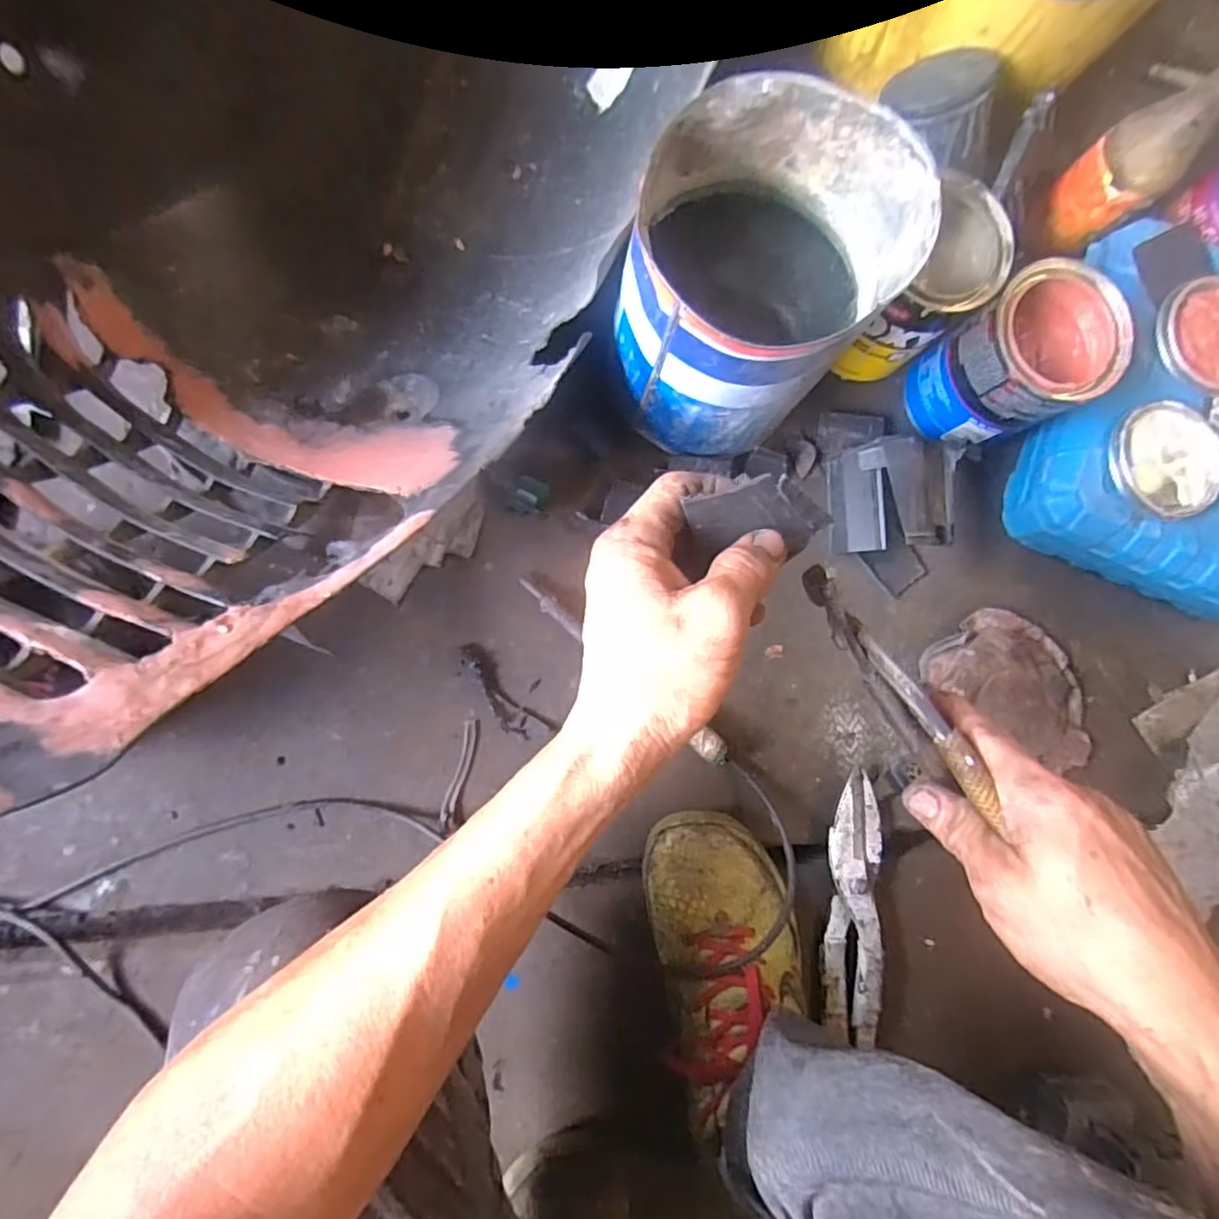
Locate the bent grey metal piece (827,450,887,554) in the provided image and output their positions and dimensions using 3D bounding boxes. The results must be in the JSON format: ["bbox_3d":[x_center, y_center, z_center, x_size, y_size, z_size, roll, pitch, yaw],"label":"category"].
[{"bbox_3d":[0.204,-0.088,0.541,0.043,0.004,0.081,-3,88,19],"label":"bent grey metal piece"}]

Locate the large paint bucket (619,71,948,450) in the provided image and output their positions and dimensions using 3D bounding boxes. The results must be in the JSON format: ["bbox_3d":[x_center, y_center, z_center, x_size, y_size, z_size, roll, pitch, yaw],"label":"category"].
[{"bbox_3d":[0.085,-0.214,0.444,0.153,0.178,0.163,1,85,-6],"label":"large paint bucket"}]

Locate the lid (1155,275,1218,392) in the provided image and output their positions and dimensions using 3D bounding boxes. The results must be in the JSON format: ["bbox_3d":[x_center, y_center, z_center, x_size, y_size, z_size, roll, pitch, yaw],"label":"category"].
[{"bbox_3d":[0.483,-0.220,0.518,0.101,0.012,0.089,-25,90,-9],"label":"lid"}]

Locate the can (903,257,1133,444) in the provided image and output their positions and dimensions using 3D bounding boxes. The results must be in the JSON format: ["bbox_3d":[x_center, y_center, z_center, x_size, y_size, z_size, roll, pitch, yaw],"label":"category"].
[{"bbox_3d":[0.312,-0.192,0.510,0.100,0.110,0.097,1,85,-6],"label":"can"}]

